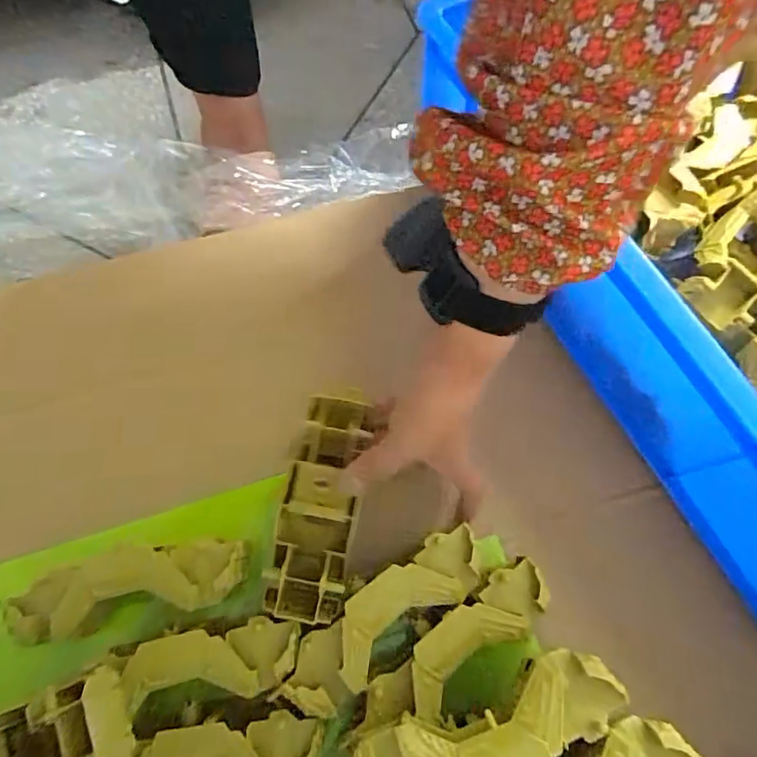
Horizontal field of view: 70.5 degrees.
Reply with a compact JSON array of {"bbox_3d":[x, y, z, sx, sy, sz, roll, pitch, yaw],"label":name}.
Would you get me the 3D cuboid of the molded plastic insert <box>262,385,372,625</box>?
[{"bbox_3d":[-0.043,0.086,0.401,0.054,0.028,0.173,6,64,4],"label":"molded plastic insert"}]

